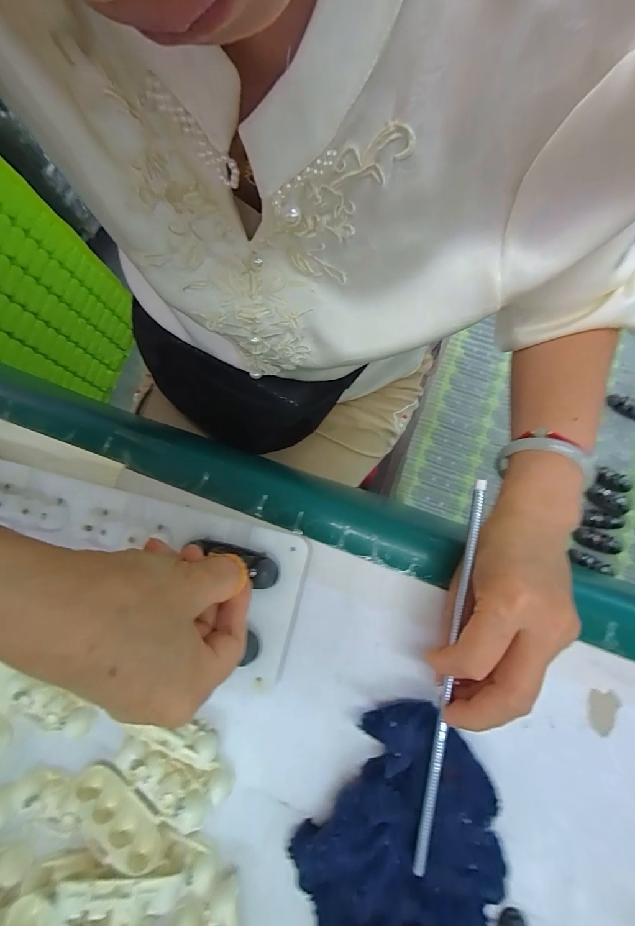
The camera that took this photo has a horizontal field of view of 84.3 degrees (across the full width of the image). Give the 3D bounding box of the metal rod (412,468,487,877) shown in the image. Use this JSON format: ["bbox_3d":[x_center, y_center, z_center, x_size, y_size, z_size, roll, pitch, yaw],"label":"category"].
[{"bbox_3d":[0.079,0.121,0.206,0.007,0.005,0.222,11,87,3],"label":"metal rod"}]

